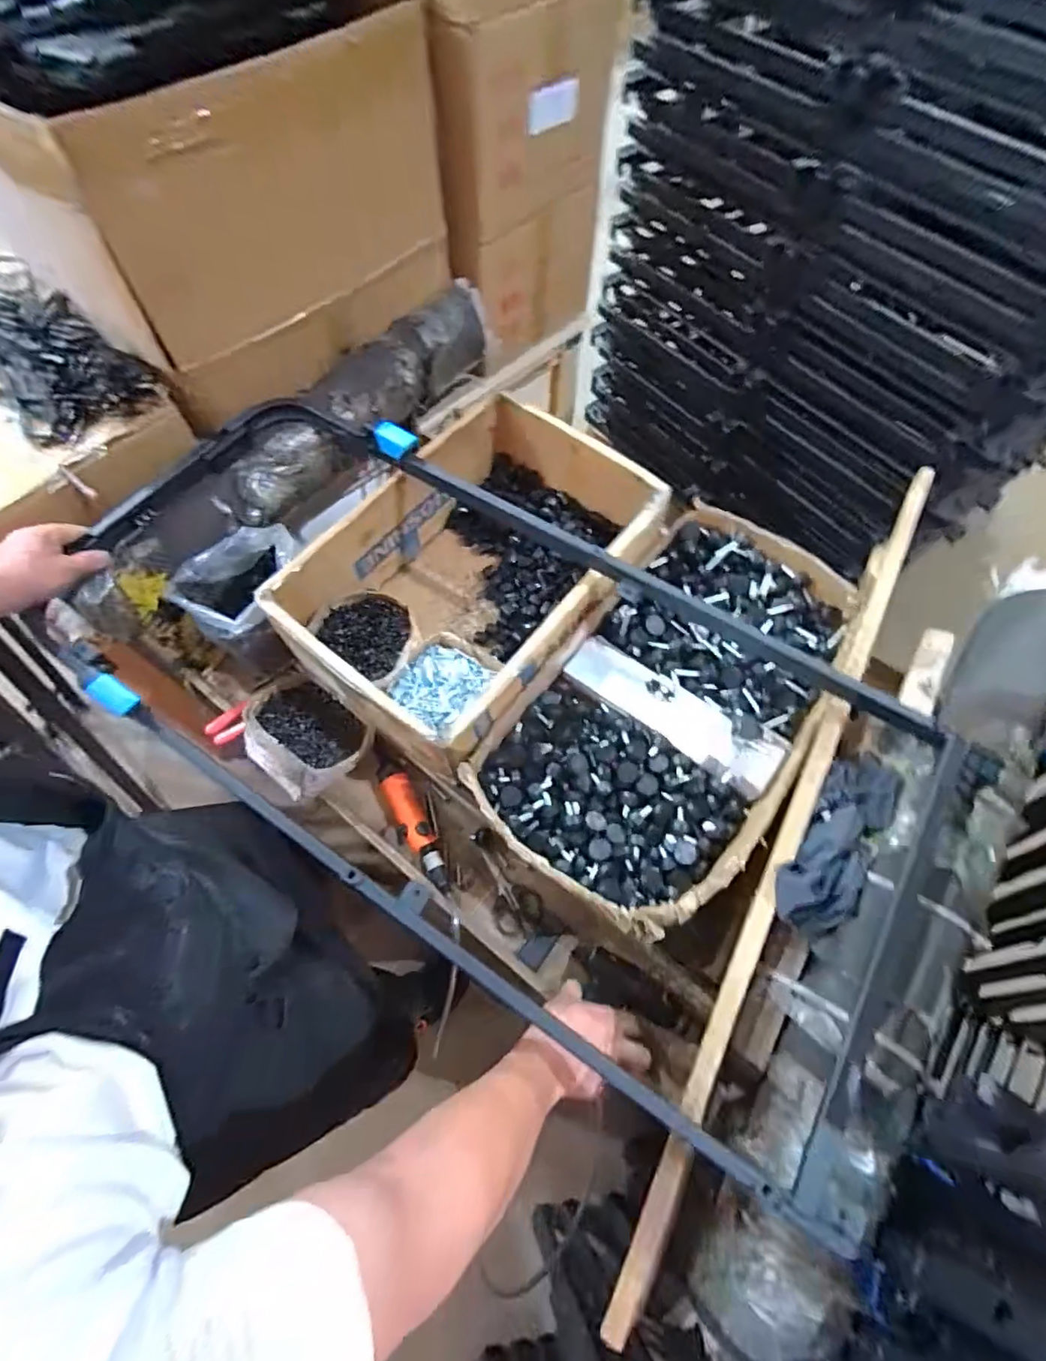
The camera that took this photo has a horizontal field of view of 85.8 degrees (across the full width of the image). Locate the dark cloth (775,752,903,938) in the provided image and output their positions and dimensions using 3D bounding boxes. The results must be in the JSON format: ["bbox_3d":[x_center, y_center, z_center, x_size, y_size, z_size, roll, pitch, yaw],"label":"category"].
[{"bbox_3d":[0.356,0.173,0.621,0.086,0.046,0.235,37,70,17],"label":"dark cloth"}]

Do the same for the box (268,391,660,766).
[{"bbox_3d":[-0.072,-0.162,0.874,0.377,0.181,0.531,34,69,16],"label":"box"}]

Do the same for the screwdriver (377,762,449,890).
[{"bbox_3d":[-0.157,0.210,0.811,0.054,0.047,0.204,-28,67,-13],"label":"screwdriver"}]

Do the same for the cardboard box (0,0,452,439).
[{"bbox_3d":[-0.386,-0.653,0.806,0.562,0.344,0.263,-41,70,-18],"label":"cardboard box"}]

